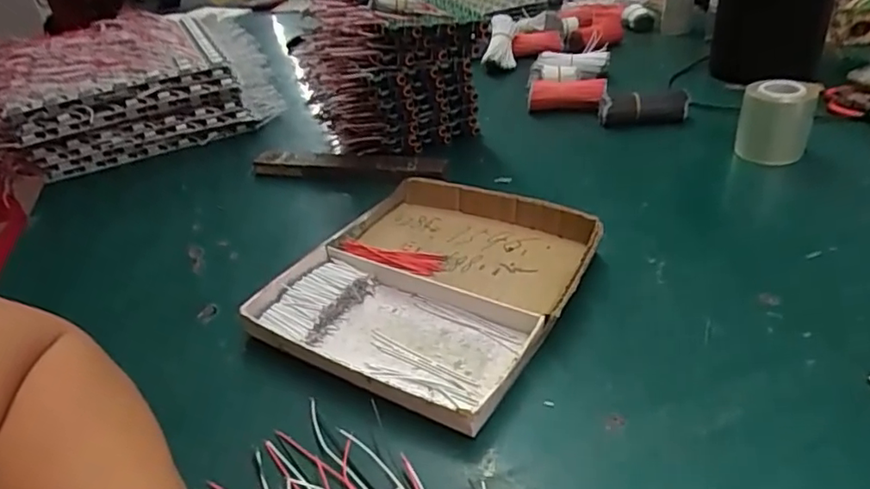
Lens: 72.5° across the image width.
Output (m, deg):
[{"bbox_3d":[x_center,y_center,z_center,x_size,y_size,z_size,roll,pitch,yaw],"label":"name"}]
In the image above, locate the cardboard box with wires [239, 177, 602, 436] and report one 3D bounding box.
[{"bbox_3d":[-0.001,0.024,0.434,0.193,0.028,0.210,14,39,28],"label":"cardboard box with wires"}]

